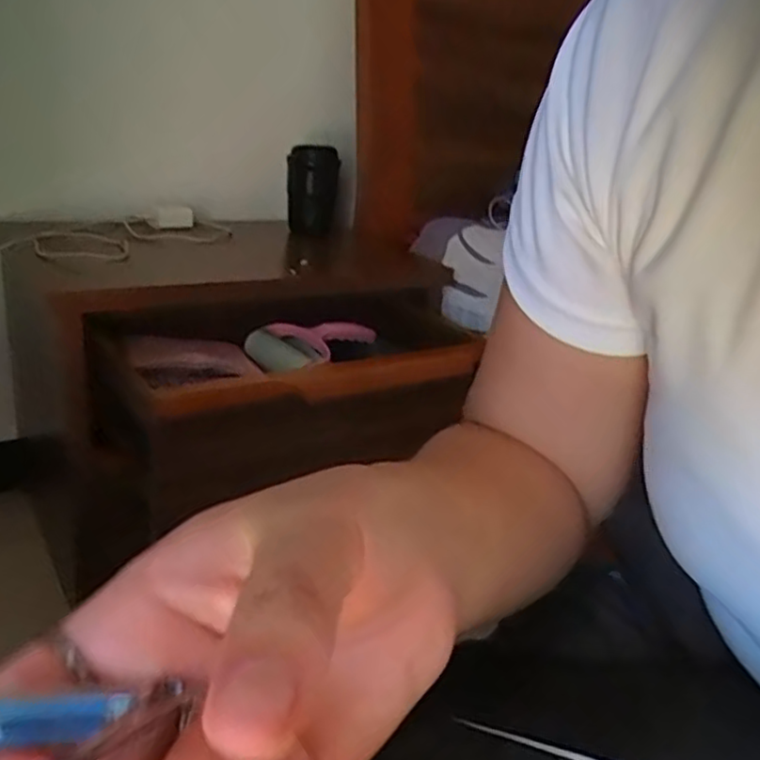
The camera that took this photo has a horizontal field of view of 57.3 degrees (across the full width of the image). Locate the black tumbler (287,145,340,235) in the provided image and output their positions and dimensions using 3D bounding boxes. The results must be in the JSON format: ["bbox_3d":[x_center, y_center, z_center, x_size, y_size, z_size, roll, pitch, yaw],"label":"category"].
[{"bbox_3d":[-0.111,-0.311,1.134,0.082,0.133,0.085,5,21,-4],"label":"black tumbler"}]

